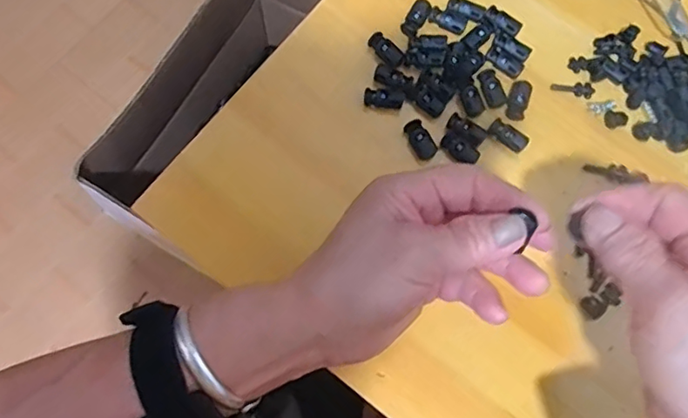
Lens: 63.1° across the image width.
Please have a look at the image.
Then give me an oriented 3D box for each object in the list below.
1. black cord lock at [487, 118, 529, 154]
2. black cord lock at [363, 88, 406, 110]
[{"bbox_3d":[0.111,-0.050,0.378,0.027,0.007,0.015,43,79,9],"label":"black cord lock"},{"bbox_3d":[0.028,-0.076,0.388,0.028,0.009,0.011,10,76,2],"label":"black cord lock"}]

